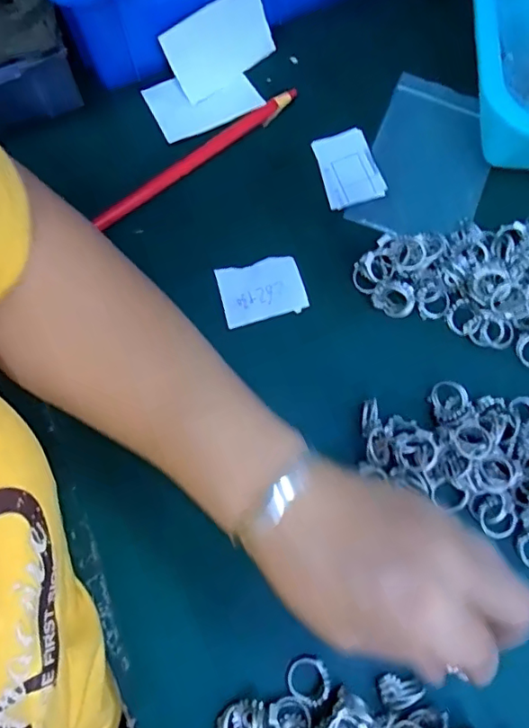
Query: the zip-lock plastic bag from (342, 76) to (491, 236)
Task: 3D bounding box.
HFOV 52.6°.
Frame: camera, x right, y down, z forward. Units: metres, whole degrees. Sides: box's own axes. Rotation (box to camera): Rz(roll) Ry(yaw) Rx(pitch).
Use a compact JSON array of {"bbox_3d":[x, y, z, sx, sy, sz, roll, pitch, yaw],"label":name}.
[{"bbox_3d":[0.113,-0.137,0.365,0.079,0.007,0.119,20,76,5],"label":"zip-lock plastic bag"}]

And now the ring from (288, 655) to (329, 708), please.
[{"bbox_3d":[0.023,0.164,0.277,0.021,0.006,0.021,0,75,0],"label":"ring"}]

